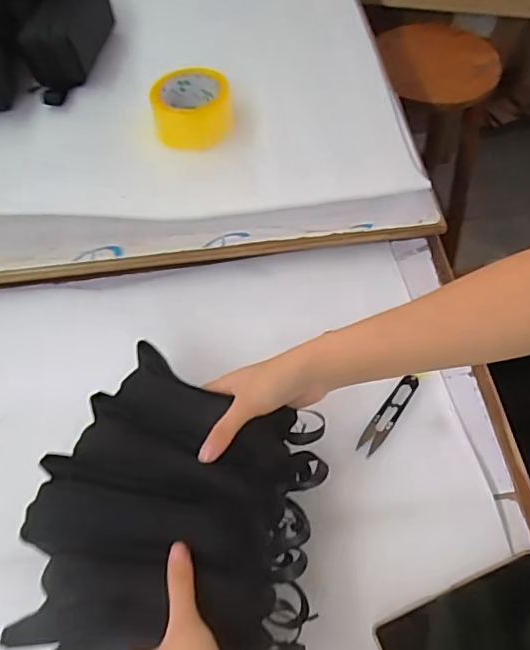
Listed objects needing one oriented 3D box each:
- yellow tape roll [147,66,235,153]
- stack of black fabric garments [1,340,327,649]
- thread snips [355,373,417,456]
[{"bbox_3d":[-0.098,-0.295,0.767,0.102,0.059,0.117,-5,58,-1],"label":"yellow tape roll"},{"bbox_3d":[-0.067,0.153,0.477,0.215,0.086,0.255,6,58,5],"label":"stack of black fabric garments"},{"bbox_3d":[0.129,0.094,0.589,0.022,0.008,0.096,33,78,20],"label":"thread snips"}]

